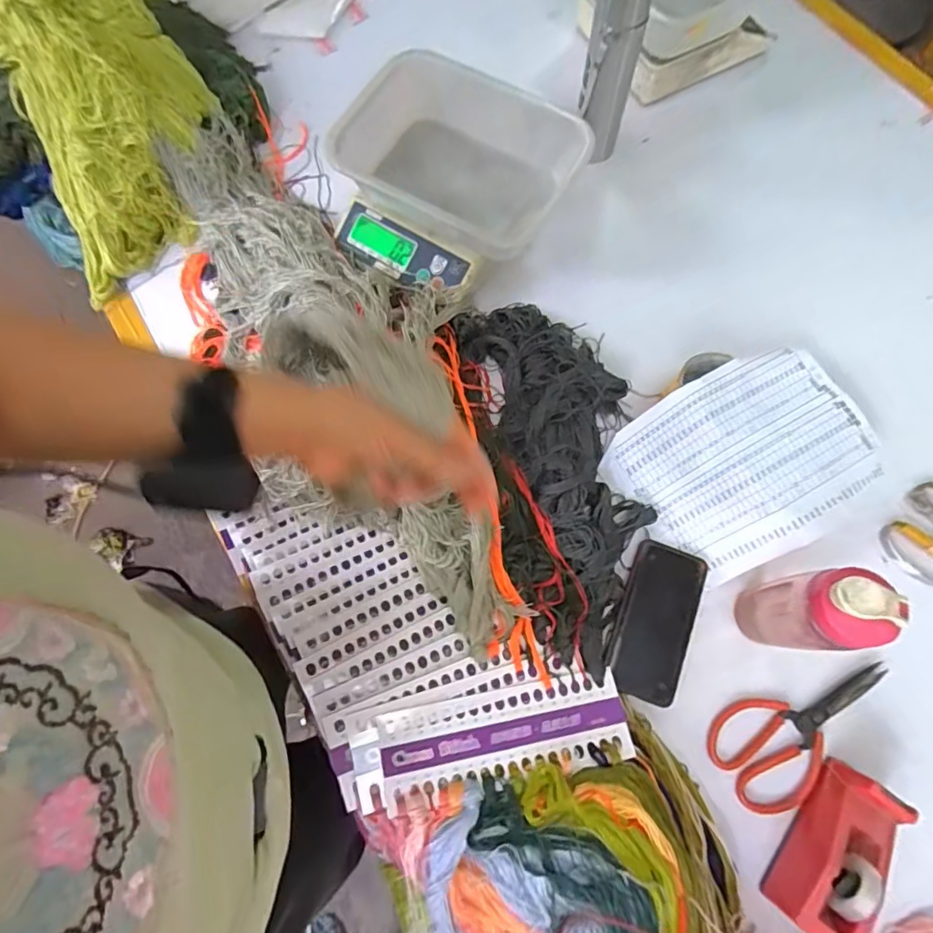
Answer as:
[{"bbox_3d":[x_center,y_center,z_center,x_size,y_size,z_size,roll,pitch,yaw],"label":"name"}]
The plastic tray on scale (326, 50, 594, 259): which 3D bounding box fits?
[{"bbox_3d":[-0.001,-0.390,0.682,0.268,0.101,0.192,29,76,9],"label":"plastic tray on scale"}]

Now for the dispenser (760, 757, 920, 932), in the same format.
[{"bbox_3d":[0.349,0.362,0.515,0.064,0.070,0.148,39,78,12],"label":"dispenser"}]

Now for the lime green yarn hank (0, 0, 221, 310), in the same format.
[{"bbox_3d":[-0.485,-0.488,0.731,0.256,0.167,0.415,-27,75,-7],"label":"lime green yarn hank"}]

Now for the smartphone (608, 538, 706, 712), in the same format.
[{"bbox_3d":[0.211,0.171,0.606,0.082,0.017,0.167,20,75,7],"label":"smartphone"}]

